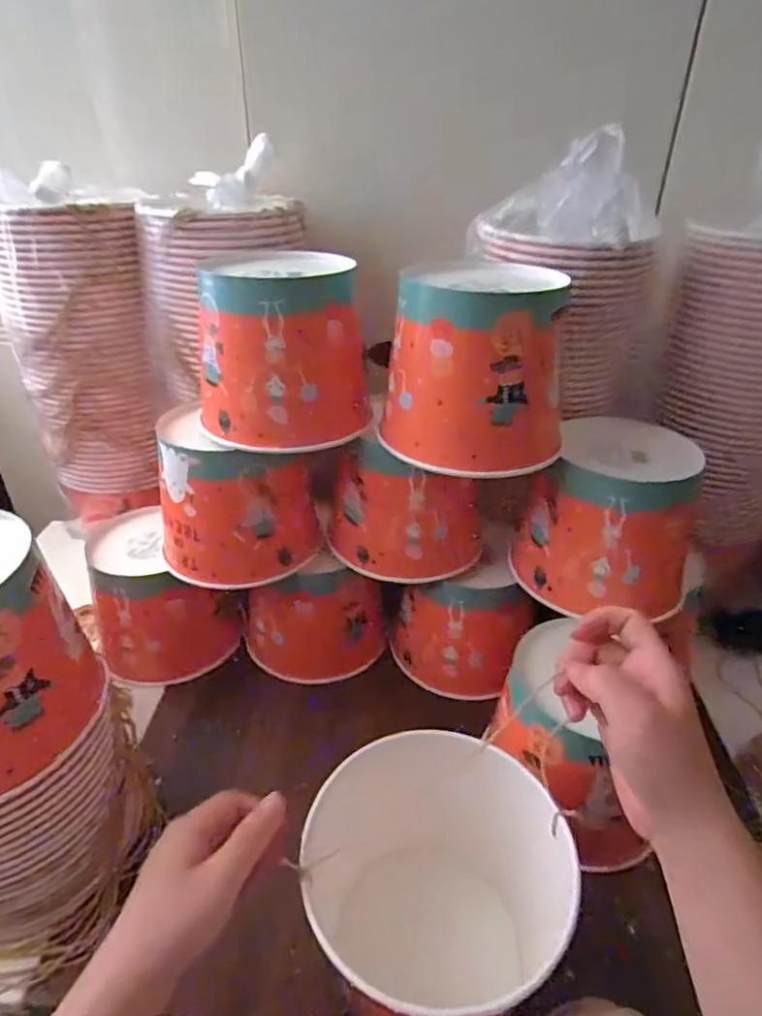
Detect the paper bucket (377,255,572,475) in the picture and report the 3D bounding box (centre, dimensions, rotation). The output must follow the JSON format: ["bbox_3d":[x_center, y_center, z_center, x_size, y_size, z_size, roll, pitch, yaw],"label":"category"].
[{"bbox_3d":[0.074,-0.113,0.479,0.136,0.135,0.114,3,32,4],"label":"paper bucket"}]

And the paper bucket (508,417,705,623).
[{"bbox_3d":[0.208,0.007,0.553,0.152,0.135,0.141,11,33,17],"label":"paper bucket"}]

